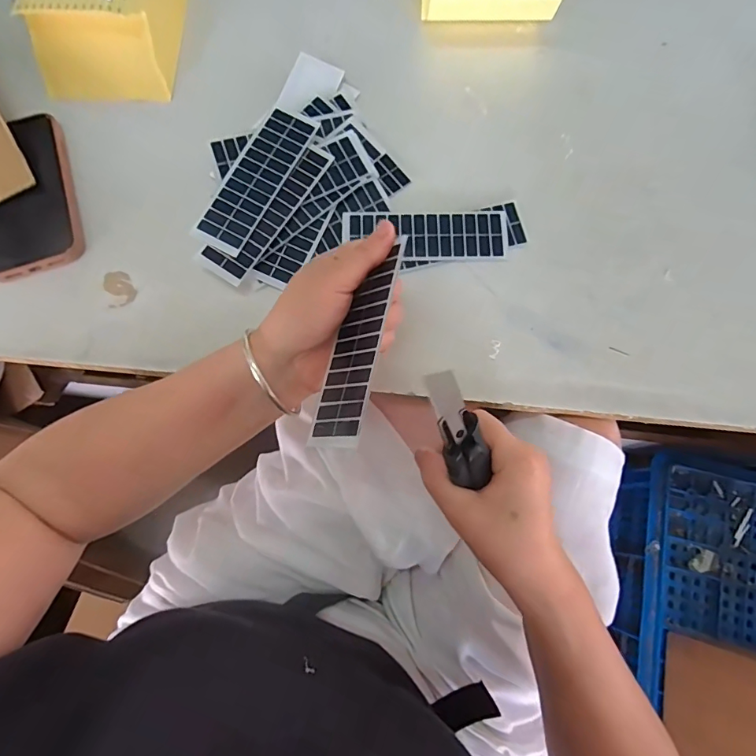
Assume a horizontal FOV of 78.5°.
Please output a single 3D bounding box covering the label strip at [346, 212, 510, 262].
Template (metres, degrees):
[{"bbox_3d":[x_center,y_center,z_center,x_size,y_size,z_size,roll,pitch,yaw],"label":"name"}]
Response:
[{"bbox_3d":[0.039,-0.118,0.385,0.135,0.004,0.045,0,76,0],"label":"label strip"}]

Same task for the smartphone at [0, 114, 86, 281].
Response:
[{"bbox_3d":[-0.299,-0.154,0.390,0.078,0.012,0.144,-19,78,-3],"label":"smartphone"}]

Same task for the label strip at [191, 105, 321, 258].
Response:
[{"bbox_3d":[-0.099,-0.164,0.379,0.045,0.005,0.135,28,80,4],"label":"label strip"}]

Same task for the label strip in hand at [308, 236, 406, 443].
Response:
[{"bbox_3d":[-0.011,-0.022,0.282,0.042,0.006,0.131,-4,65,45],"label":"label strip in hand"}]

